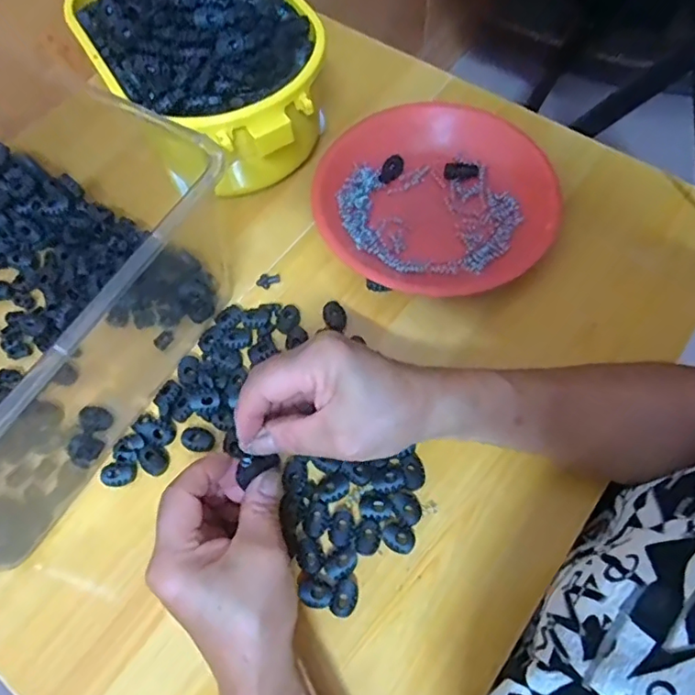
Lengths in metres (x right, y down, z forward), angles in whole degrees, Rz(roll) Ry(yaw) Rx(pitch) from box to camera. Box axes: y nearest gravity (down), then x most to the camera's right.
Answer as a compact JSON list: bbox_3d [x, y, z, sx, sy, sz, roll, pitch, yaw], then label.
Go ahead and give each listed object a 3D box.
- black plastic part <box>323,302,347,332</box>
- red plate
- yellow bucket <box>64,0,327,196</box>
[{"bbox_3d":[-0.010,-0.023,0.430,0.017,0.009,0.022,-4,65,1],"label":"black plastic part"},{"bbox_3d":[0.070,-0.124,0.472,0.191,0.031,0.176,-1,65,2],"label":"red plate"},{"bbox_3d":[-0.113,-0.235,0.473,0.166,0.111,0.236,-31,67,-11],"label":"yellow bucket"}]

